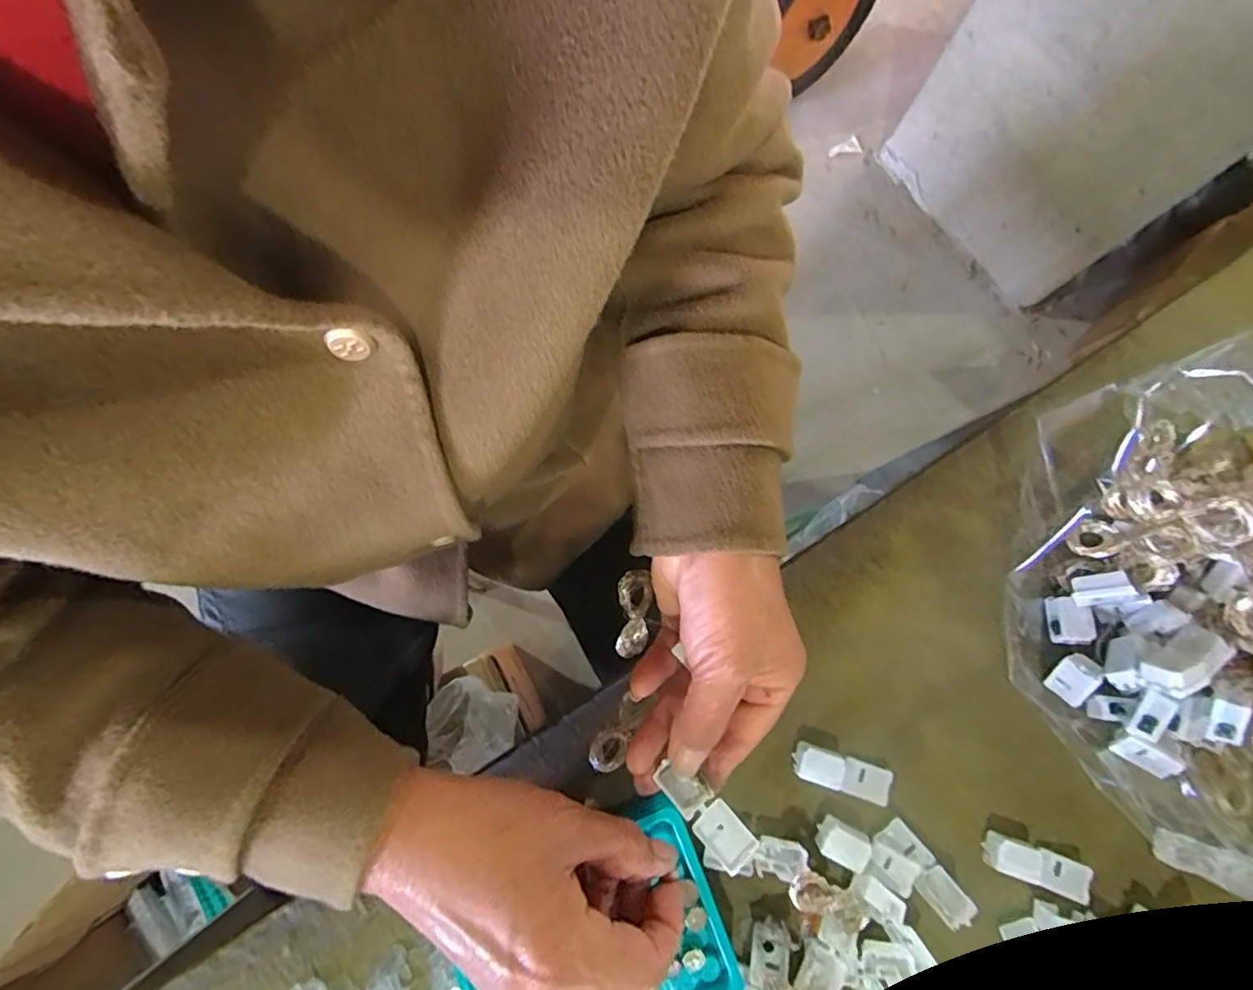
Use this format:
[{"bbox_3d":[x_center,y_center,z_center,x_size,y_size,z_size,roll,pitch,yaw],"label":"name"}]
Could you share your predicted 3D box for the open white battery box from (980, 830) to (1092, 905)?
[{"bbox_3d":[0.226,0.203,0.310,0.054,0.013,0.019,19,78,4],"label":"open white battery box"}]

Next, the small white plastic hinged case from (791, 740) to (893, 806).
[{"bbox_3d":[0.121,0.156,0.317,0.054,0.012,0.020,18,78,3],"label":"small white plastic hinged case"}]

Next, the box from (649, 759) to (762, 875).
[{"bbox_3d":[0.036,0.150,0.267,0.052,0.008,0.019,39,80,19],"label":"box"}]

